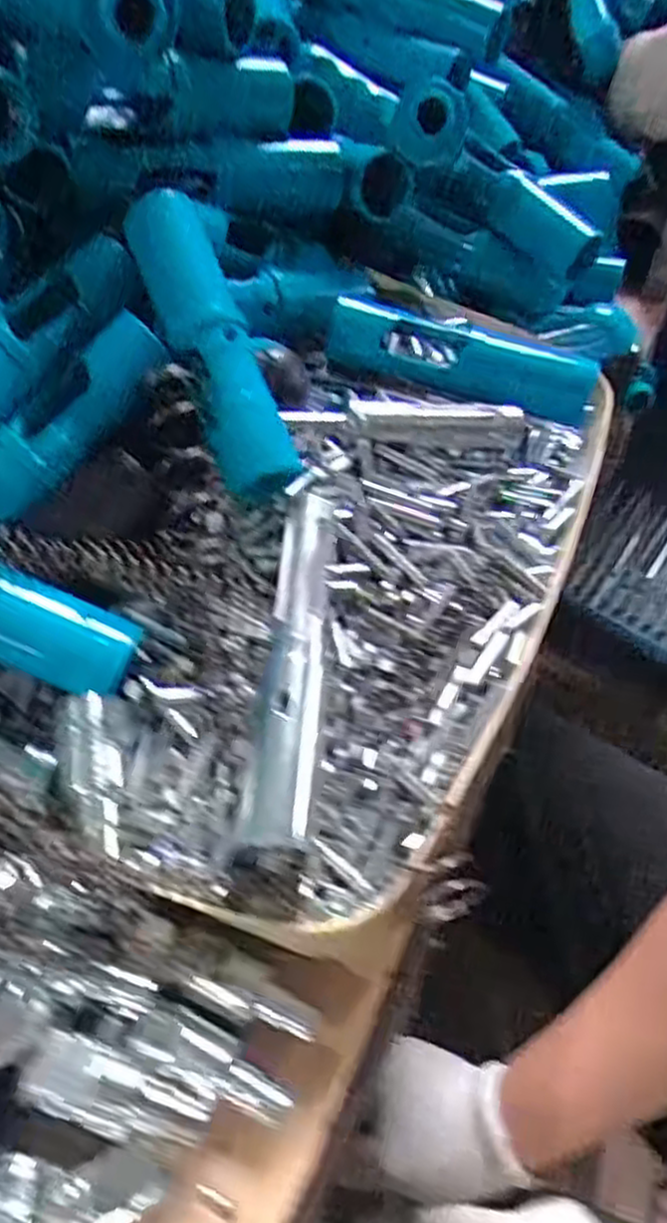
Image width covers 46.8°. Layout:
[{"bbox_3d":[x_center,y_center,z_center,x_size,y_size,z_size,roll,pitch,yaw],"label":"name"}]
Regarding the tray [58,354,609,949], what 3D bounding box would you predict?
[{"bbox_3d":[0.023,-0.034,0.322,0.144,0.057,0.327,20,55,14],"label":"tray"}]

